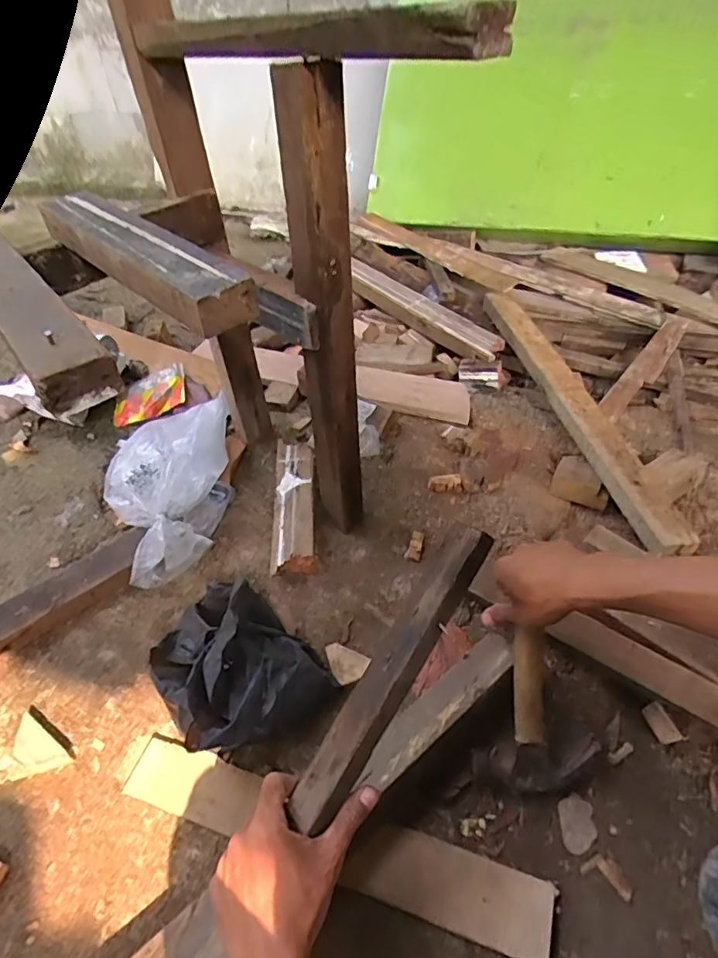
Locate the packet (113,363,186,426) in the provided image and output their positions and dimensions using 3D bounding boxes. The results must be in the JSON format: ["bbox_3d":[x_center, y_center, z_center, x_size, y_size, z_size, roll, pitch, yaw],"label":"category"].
[{"bbox_3d":[-0.427,-0.174,1.123,0.152,0.021,0.118,-22,58,0],"label":"packet"}]

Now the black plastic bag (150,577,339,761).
[{"bbox_3d":[-0.141,0.206,0.629,0.161,0.124,0.188,-32,51,-25],"label":"black plastic bag"}]

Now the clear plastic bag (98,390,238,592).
[{"bbox_3d":[-0.287,0.004,0.844,0.168,0.126,0.331,-9,45,-5],"label":"clear plastic bag"}]

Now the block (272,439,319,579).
[{"bbox_3d":[-0.098,0.040,0.852,0.068,0.045,0.260,-5,45,-1],"label":"block"}]

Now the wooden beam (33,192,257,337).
[{"bbox_3d":[-0.215,-0.222,0.535,0.064,0.037,0.326,-36,53,-27],"label":"wooden beam"}]

